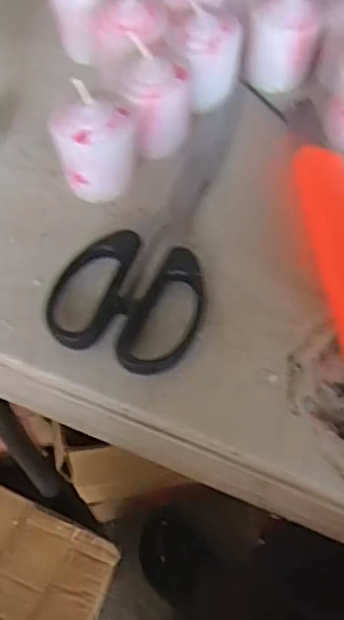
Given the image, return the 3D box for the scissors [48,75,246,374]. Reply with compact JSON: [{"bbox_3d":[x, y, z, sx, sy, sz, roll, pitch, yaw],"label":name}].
[{"bbox_3d":[-0.002,-0.052,0.309,0.065,0.010,0.171,15,61,9],"label":"scissors"}]

